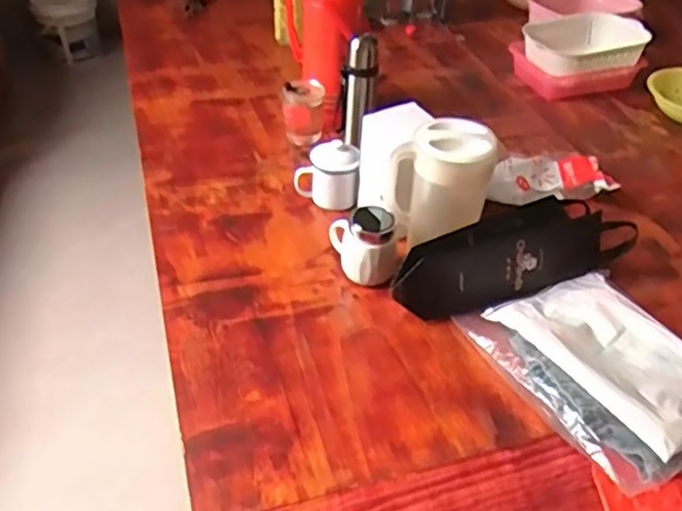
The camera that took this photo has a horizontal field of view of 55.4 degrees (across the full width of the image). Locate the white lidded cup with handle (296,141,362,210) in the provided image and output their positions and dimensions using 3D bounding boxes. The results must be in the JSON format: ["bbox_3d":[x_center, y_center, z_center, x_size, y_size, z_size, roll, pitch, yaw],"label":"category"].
[{"bbox_3d":[-0.027,-0.145,1.204,0.114,0.111,0.082,-3,41,-7],"label":"white lidded cup with handle"}]

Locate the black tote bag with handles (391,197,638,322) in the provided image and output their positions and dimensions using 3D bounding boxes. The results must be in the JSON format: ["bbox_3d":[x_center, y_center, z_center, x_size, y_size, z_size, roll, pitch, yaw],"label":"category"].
[{"bbox_3d":[0.272,0.001,1.062,0.427,0.112,0.126,-13,43,-18],"label":"black tote bag with handles"}]

